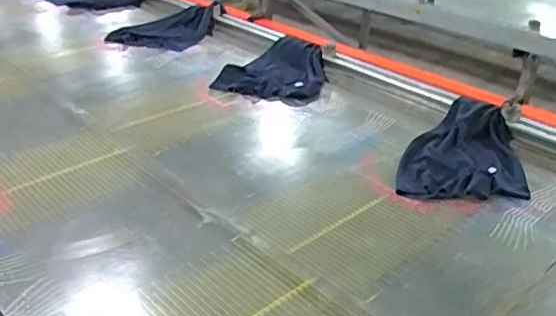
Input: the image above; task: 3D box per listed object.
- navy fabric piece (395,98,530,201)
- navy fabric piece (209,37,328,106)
[{"bbox_3d":[0.353,-0.025,1.100,0.228,0.045,0.371,8,29,9],"label":"navy fabric piece"},{"bbox_3d":[-0.008,-0.238,1.468,0.273,0.060,0.367,8,29,8],"label":"navy fabric piece"}]

